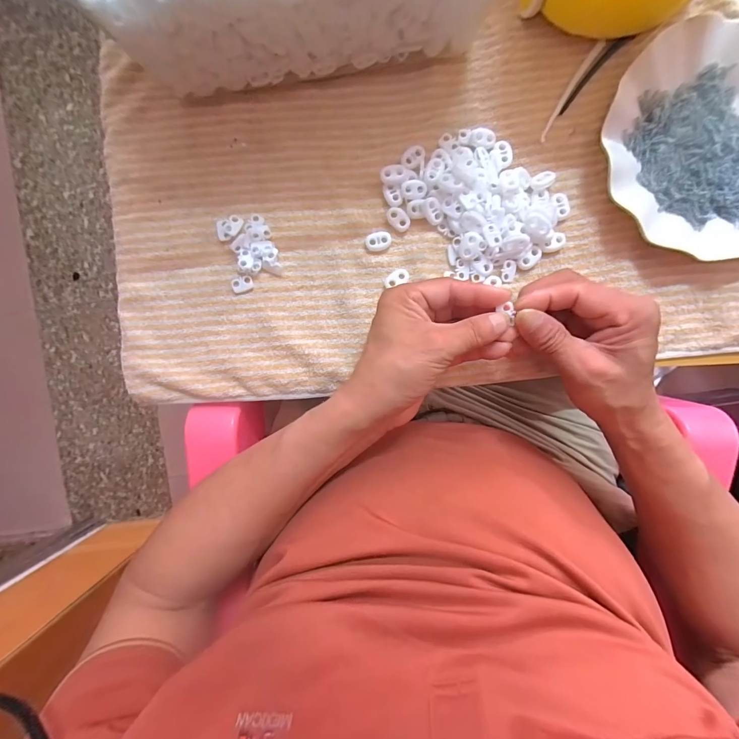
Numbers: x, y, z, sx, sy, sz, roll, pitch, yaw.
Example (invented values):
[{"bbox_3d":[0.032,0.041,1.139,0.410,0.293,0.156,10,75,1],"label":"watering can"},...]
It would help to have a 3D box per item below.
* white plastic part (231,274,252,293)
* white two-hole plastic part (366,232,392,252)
[{"bbox_3d":[-0.112,-0.075,0.317,0.018,0.004,0.013,-17,92,2],"label":"white plastic part"},{"bbox_3d":[0.008,-0.111,0.313,0.022,0.005,0.016,-6,93,1],"label":"white two-hole plastic part"}]

